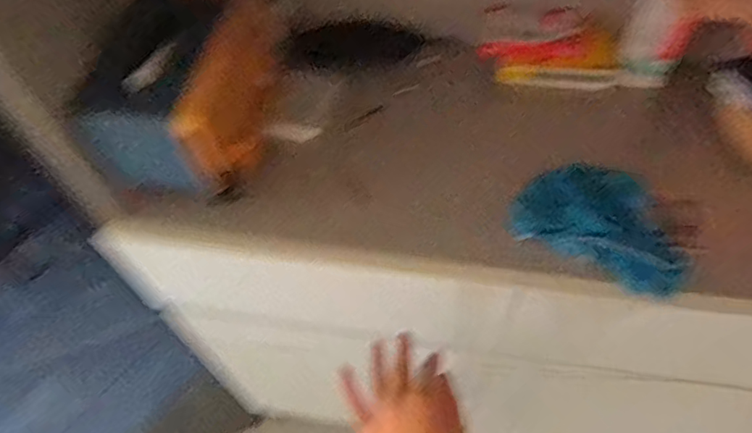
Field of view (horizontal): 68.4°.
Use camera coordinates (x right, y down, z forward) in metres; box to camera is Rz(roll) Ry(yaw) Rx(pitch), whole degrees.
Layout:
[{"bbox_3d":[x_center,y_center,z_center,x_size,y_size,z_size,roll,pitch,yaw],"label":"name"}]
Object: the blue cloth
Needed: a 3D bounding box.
[{"bbox_3d":[0.228,-0.001,0.553,0.165,0.028,0.119,23,62,16],"label":"blue cloth"}]

